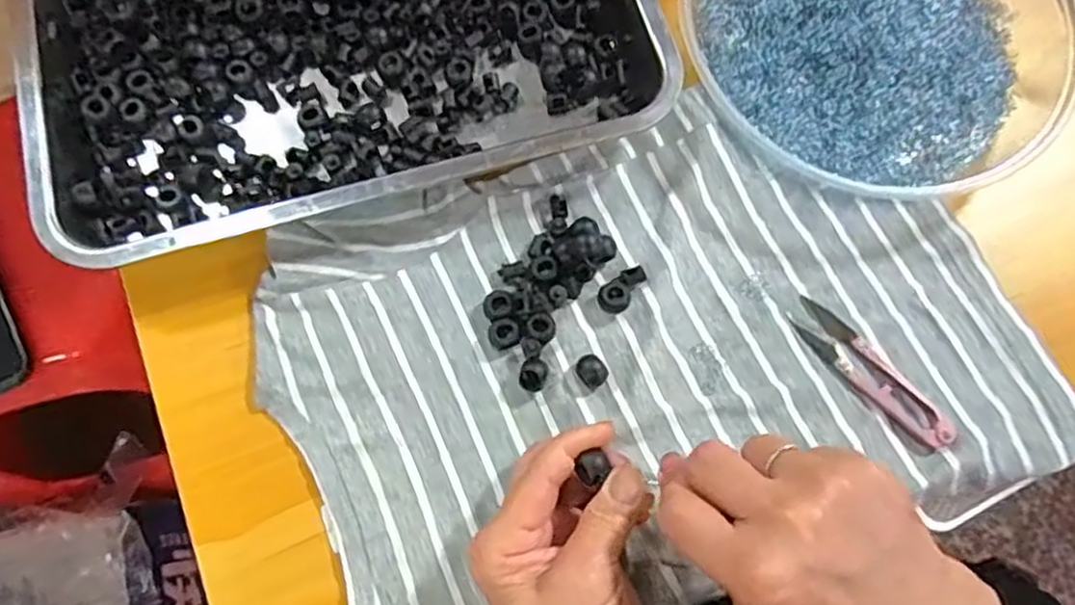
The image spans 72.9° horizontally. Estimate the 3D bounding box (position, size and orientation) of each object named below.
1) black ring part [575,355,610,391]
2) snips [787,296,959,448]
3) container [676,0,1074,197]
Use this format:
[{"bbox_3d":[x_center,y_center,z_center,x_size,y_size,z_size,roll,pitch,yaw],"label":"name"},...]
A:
[{"bbox_3d":[0.029,0.037,0.387,0.014,0.011,0.017,-38,82,-6],"label":"black ring part"},{"bbox_3d":[0.182,0.037,0.393,0.102,0.007,0.024,42,83,7],"label":"snips"},{"bbox_3d":[0.204,-0.175,0.442,0.228,0.057,0.231,29,81,5],"label":"container"}]

